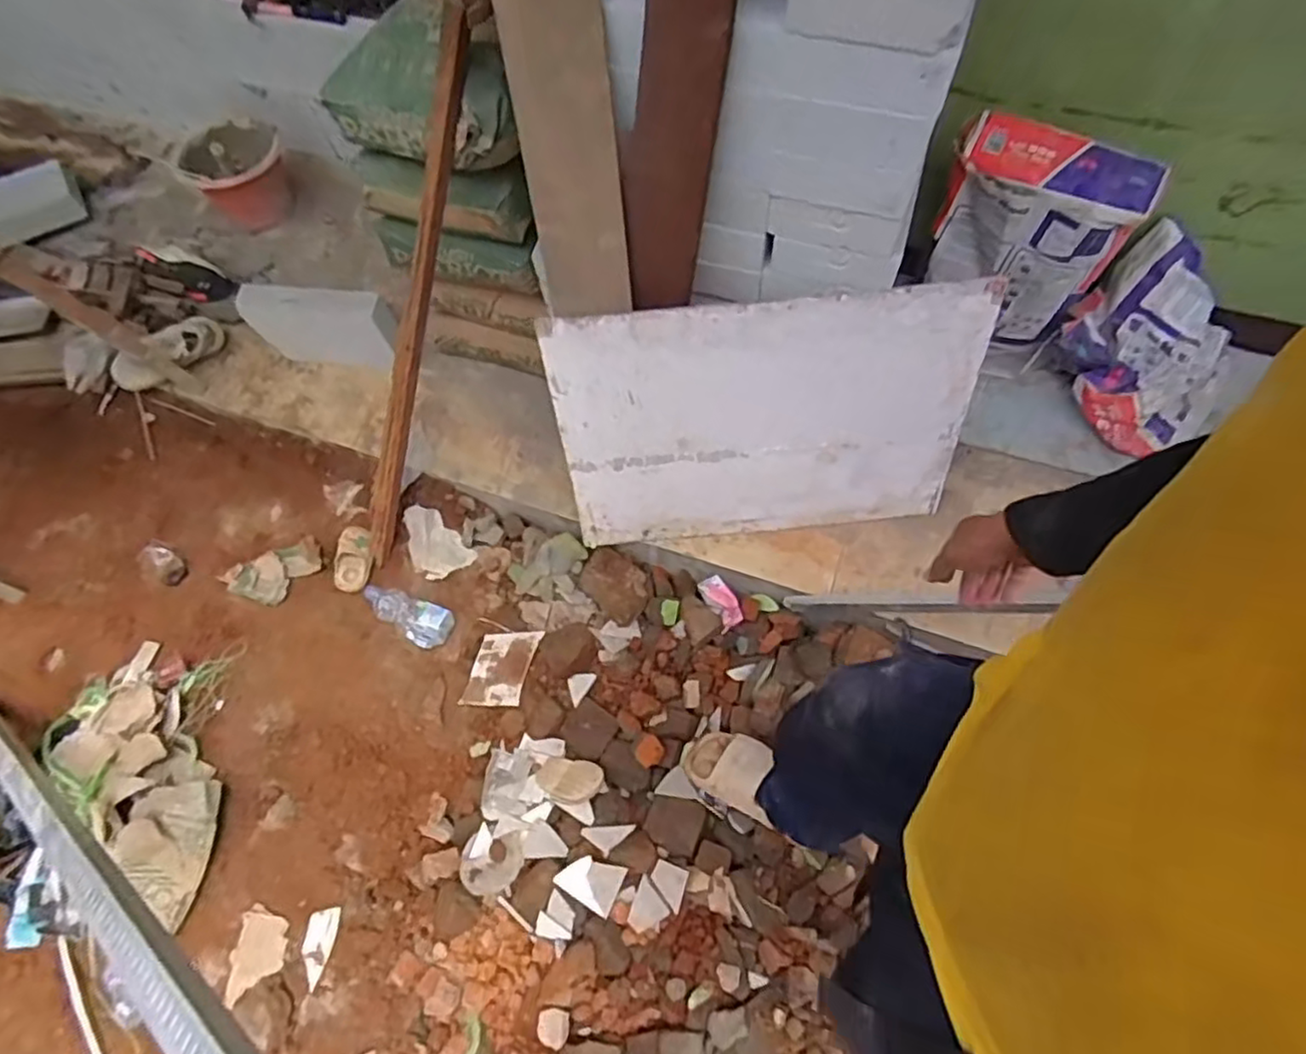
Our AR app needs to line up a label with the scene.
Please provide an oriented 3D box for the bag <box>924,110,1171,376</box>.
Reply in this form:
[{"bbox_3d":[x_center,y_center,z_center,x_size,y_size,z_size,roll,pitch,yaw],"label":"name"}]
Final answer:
[{"bbox_3d":[0.765,-0.574,1.471,0.367,0.476,0.159,22,69,12],"label":"bag"}]

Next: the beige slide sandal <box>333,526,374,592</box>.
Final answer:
[{"bbox_3d":[-0.677,0.070,1.542,0.090,0.022,0.154,-9,66,-1],"label":"beige slide sandal"}]

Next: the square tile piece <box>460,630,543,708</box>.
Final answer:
[{"bbox_3d":[-0.321,0.296,1.451,0.123,0.011,0.175,11,68,8],"label":"square tile piece"}]

